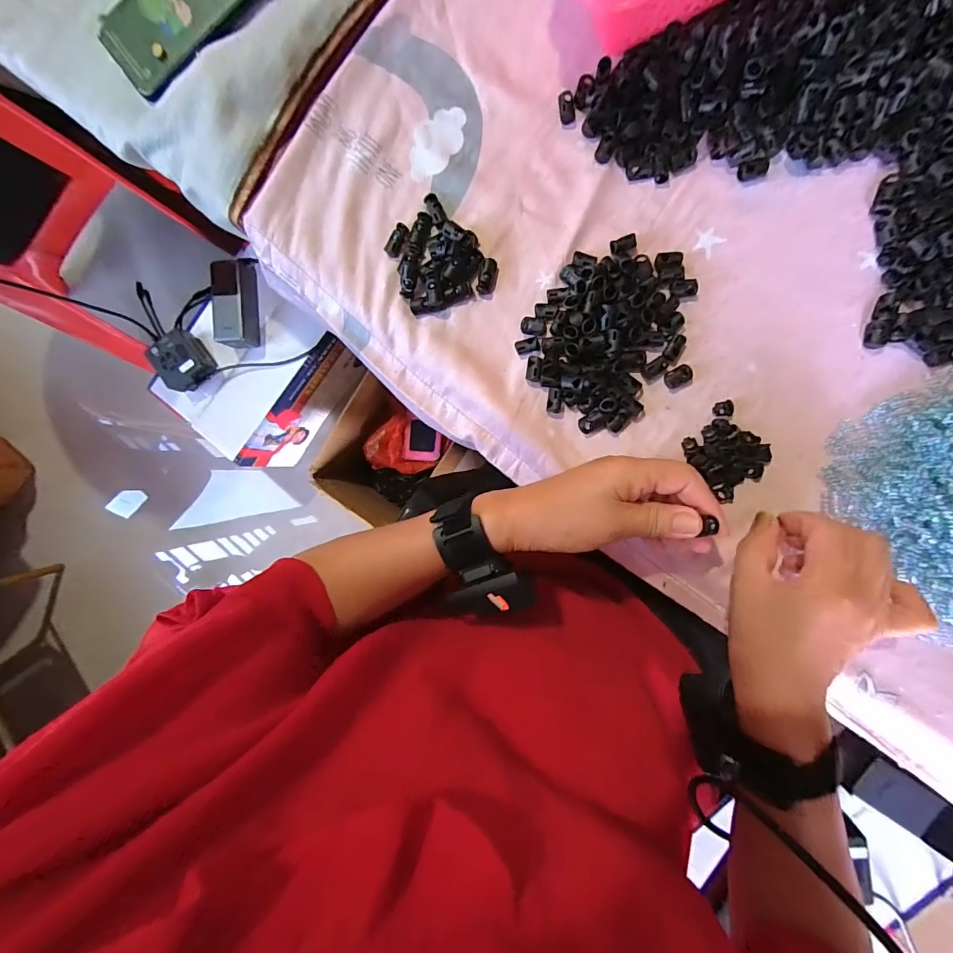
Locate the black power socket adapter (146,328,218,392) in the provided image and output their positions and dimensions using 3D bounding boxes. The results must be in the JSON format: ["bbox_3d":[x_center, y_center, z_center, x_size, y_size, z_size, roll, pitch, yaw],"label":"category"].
[{"bbox_3d":[-0.492,-0.192,0.705,0.082,0.053,0.080,-37,87,6],"label":"black power socket adapter"}]

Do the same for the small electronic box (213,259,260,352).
[{"bbox_3d":[-0.398,-0.289,0.702,0.054,0.054,0.137,5,91,7],"label":"small electronic box"}]

